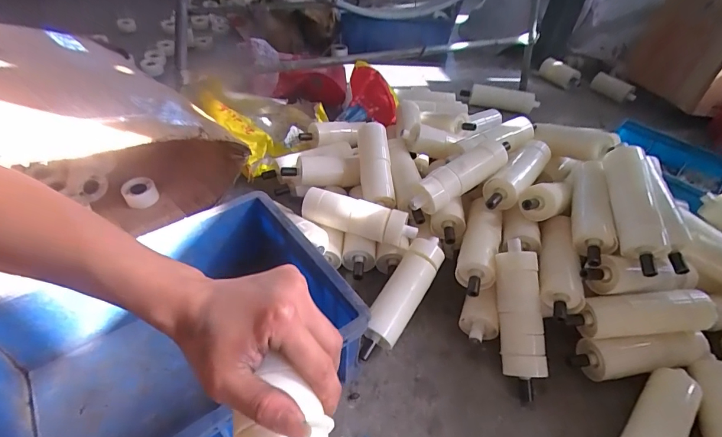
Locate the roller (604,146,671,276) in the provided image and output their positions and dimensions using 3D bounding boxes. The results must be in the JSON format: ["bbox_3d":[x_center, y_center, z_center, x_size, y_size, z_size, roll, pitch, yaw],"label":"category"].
[{"bbox_3d":[0.420,-0.017,0.601,0.054,0.051,0.214,2,70,-3],"label":"roller"}]

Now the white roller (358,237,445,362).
[{"bbox_3d":[0.065,0.122,0.617,0.059,0.048,0.225,26,63,20],"label":"white roller"}]

